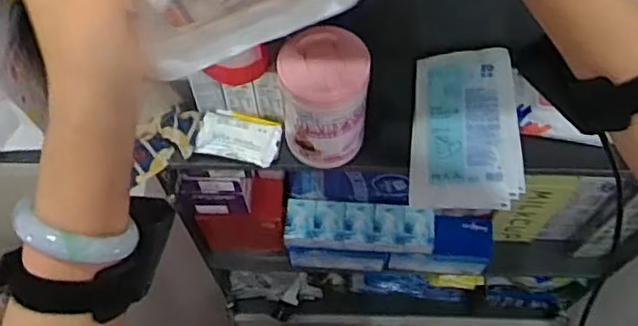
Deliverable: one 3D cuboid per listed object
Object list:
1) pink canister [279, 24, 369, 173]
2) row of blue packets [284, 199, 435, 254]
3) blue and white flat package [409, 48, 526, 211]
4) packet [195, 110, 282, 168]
[{"bbox_3d":[0.007,-0.075,0.768,0.097,0.176,0.100,0,63,1],"label":"pink canister"},{"bbox_3d":[0.071,0.118,1.153,0.257,0.065,0.083,3,76,-1],"label":"row of blue packets"},{"bbox_3d":[0.191,-0.046,0.830,0.137,0.018,0.218,0,74,16],"label":"blue and white flat package"},{"bbox_3d":[-0.103,-0.035,0.826,0.102,0.020,0.071,12,64,7],"label":"packet"}]

